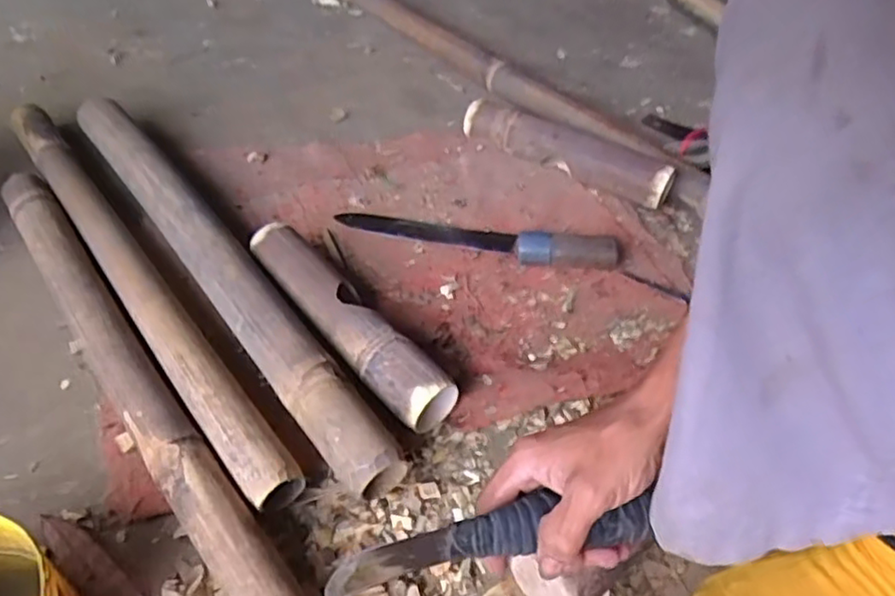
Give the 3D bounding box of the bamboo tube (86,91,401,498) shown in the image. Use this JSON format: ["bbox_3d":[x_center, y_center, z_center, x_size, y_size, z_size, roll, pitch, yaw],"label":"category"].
[{"bbox_3d":[-0.252,-0.050,0.694,0.061,0.065,0.658,-29,57,-26],"label":"bamboo tube"}]

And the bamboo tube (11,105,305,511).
[{"bbox_3d":[-0.328,-0.037,0.682,0.054,0.056,0.649,-30,57,-26],"label":"bamboo tube"}]

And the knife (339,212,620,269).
[{"bbox_3d":[0.030,-0.076,0.757,0.328,0.037,0.055,10,49,5],"label":"knife"}]

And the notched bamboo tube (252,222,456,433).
[{"bbox_3d":[-0.100,0.022,0.640,0.058,0.060,0.274,-33,58,-28],"label":"notched bamboo tube"}]

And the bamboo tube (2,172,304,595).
[{"bbox_3d":[-0.278,0.074,0.590,0.052,0.051,0.653,-30,57,-26],"label":"bamboo tube"}]

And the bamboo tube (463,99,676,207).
[{"bbox_3d":[0.151,-0.188,0.860,0.279,0.063,0.052,28,53,20],"label":"bamboo tube"}]

